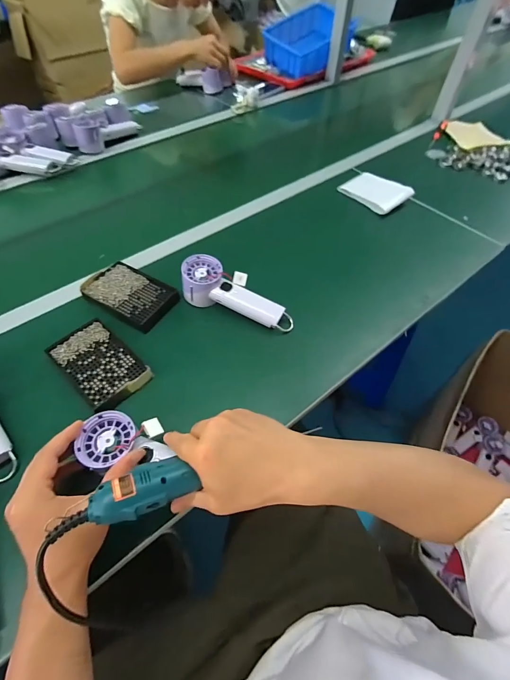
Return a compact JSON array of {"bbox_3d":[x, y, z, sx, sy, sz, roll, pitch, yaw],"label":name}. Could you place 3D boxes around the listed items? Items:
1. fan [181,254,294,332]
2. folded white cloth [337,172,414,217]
[{"bbox_3d":[-0.028,-0.072,0.518,0.190,0.058,0.068,21,57,13],"label":"fan"},{"bbox_3d":[0.273,-0.338,0.726,0.092,0.025,0.136,-34,62,-23],"label":"folded white cloth"}]

